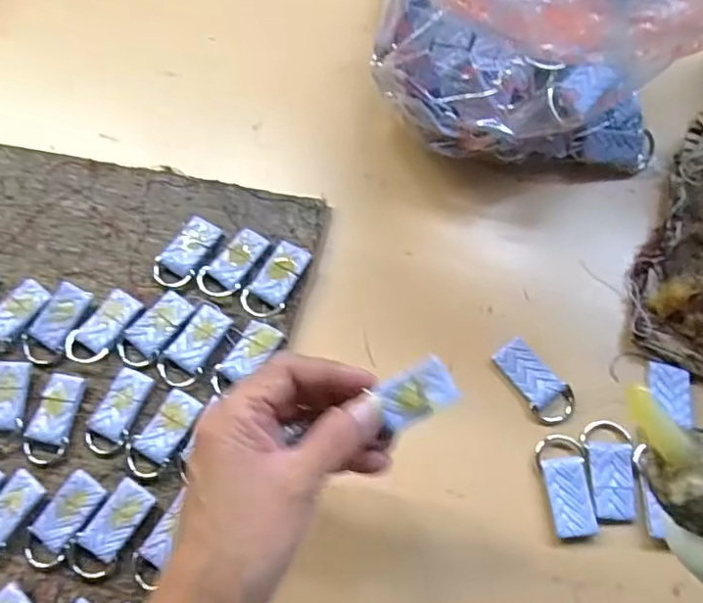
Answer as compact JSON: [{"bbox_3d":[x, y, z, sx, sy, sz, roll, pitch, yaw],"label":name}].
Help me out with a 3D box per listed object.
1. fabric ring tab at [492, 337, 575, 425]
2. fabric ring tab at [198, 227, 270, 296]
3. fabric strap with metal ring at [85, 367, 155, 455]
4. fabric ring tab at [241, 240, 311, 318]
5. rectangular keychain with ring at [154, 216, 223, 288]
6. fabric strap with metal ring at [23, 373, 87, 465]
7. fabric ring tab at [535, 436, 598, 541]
[{"bbox_3d":[0.099,0.044,0.312,0.025,0.004,0.048,-37,72,-11],"label":"fabric ring tab"},{"bbox_3d":[-0.070,-0.024,0.340,0.023,0.004,0.045,33,74,13],"label":"fabric ring tab"},{"bbox_3d":[-0.128,0.059,0.312,0.025,0.004,0.046,17,71,8],"label":"fabric strap with metal ring"},{"bbox_3d":[-0.044,-0.013,0.334,0.025,0.008,0.047,25,72,11],"label":"fabric ring tab"},{"bbox_3d":[-0.099,-0.030,0.345,0.025,0.006,0.045,30,73,13],"label":"rectangular keychain with ring"},{"bbox_3d":[-0.164,0.064,0.313,0.024,0.004,0.048,8,70,5],"label":"fabric strap with metal ring"},{"bbox_3d":[0.109,0.094,0.292,0.022,0.006,0.049,-6,69,0],"label":"fabric ring tab"}]

